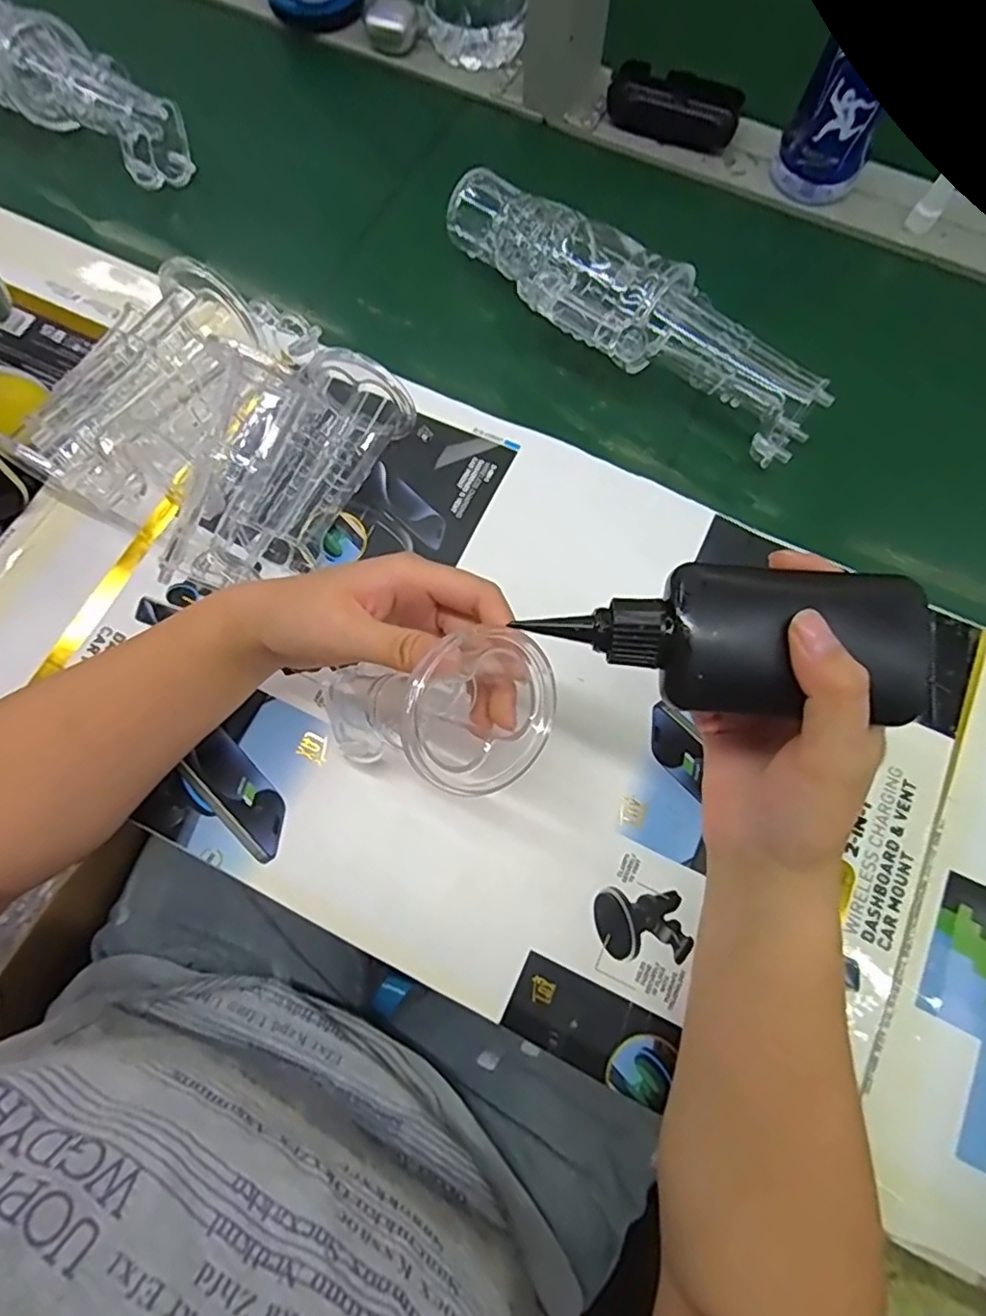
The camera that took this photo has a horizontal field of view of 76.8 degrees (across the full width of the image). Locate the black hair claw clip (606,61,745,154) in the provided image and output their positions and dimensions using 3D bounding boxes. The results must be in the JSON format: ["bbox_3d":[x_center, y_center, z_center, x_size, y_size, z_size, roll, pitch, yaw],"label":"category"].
[{"bbox_3d":[0.155,-0.470,0.531,0.109,0.025,0.054,20,74,5],"label":"black hair claw clip"}]

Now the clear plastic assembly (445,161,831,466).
[{"bbox_3d":[0.098,-0.228,0.426,0.274,0.058,0.084,33,76,9],"label":"clear plastic assembly"}]

